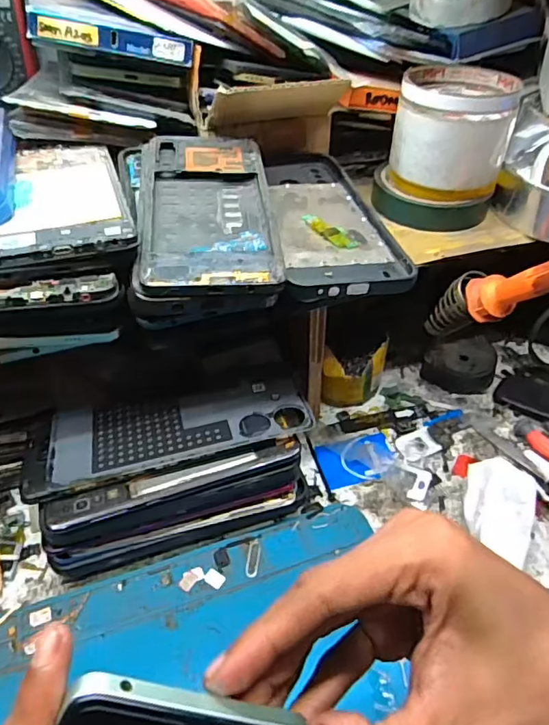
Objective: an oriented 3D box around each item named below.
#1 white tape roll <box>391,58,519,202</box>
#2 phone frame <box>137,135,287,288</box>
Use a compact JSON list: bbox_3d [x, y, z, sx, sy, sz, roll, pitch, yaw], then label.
[{"bbox_3d":[0.132,-0.177,0.388,0.082,0.055,0.097,10,44,12],"label":"white tape roll"},{"bbox_3d":[-0.040,-0.093,0.306,0.074,0.008,0.153,-3,48,-8],"label":"phone frame"}]

